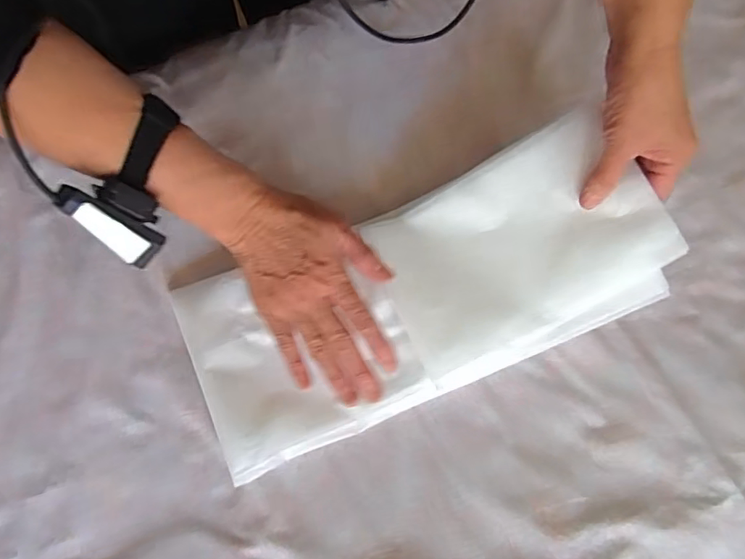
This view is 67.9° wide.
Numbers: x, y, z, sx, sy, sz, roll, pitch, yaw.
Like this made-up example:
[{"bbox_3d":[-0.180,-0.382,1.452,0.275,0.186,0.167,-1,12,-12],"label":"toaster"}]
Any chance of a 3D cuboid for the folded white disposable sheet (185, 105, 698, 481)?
[{"bbox_3d":[0.035,0.010,0.441,0.371,0.042,0.158,-25,76,1],"label":"folded white disposable sheet"}]

